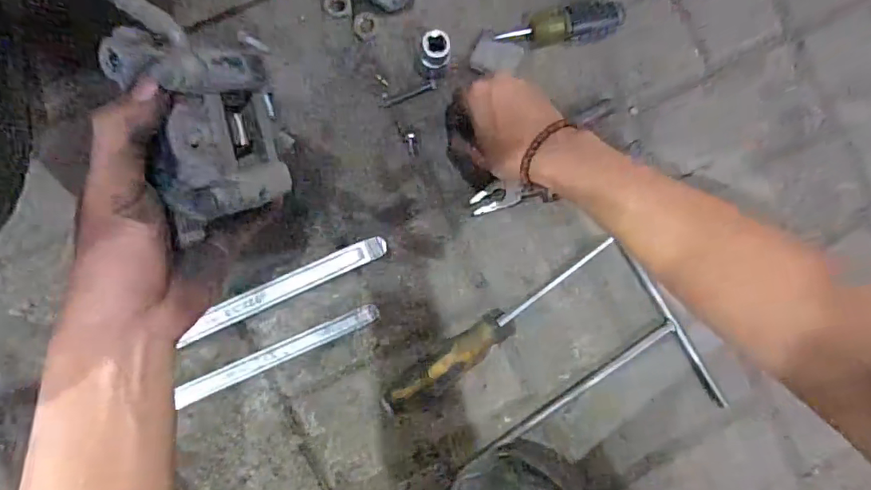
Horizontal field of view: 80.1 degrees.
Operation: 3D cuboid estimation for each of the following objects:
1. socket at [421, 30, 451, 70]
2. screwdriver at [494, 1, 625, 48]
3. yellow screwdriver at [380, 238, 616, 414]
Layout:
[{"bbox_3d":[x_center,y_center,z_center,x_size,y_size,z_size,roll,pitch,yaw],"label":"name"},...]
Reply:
[{"bbox_3d":[-0.001,-0.176,0.481,0.027,0.043,0.029,0,88,-8],"label":"socket"},{"bbox_3d":[0.122,-0.217,0.513,0.127,0.031,0.036,-8,89,-8],"label":"screwdriver"},{"bbox_3d":[0.063,0.079,0.486,0.254,0.037,0.039,-32,92,-8],"label":"yellow screwdriver"}]

